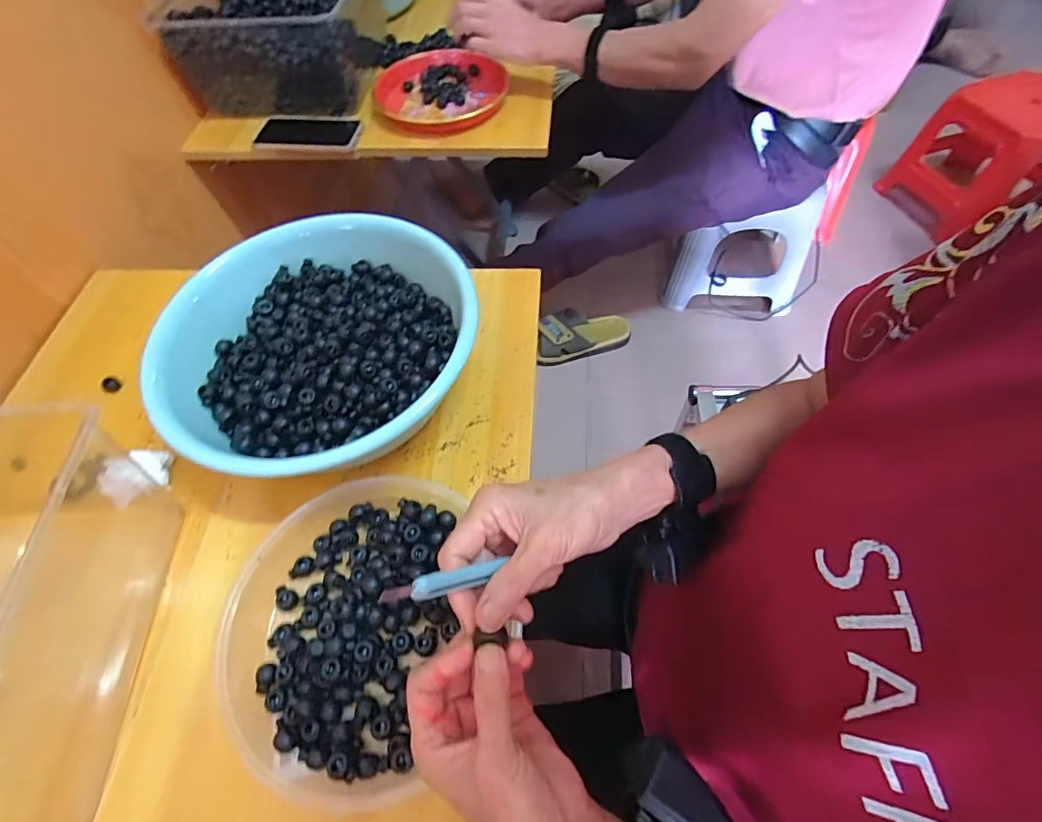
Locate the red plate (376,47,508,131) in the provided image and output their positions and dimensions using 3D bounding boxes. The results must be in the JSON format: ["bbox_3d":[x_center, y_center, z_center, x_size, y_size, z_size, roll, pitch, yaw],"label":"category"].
[{"bbox_3d":[-0.126,-0.518,0.793,0.209,0.027,0.189,-7,59,-2],"label":"red plate"}]

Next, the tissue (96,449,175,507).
[{"bbox_3d":[-0.369,0.063,0.475,0.048,0.024,0.054,-8,59,-2],"label":"tissue"}]

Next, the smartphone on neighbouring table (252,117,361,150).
[{"bbox_3d":[-0.334,-0.435,0.773,0.159,0.013,0.077,0,59,3],"label":"smartphone on neighbouring table"}]

